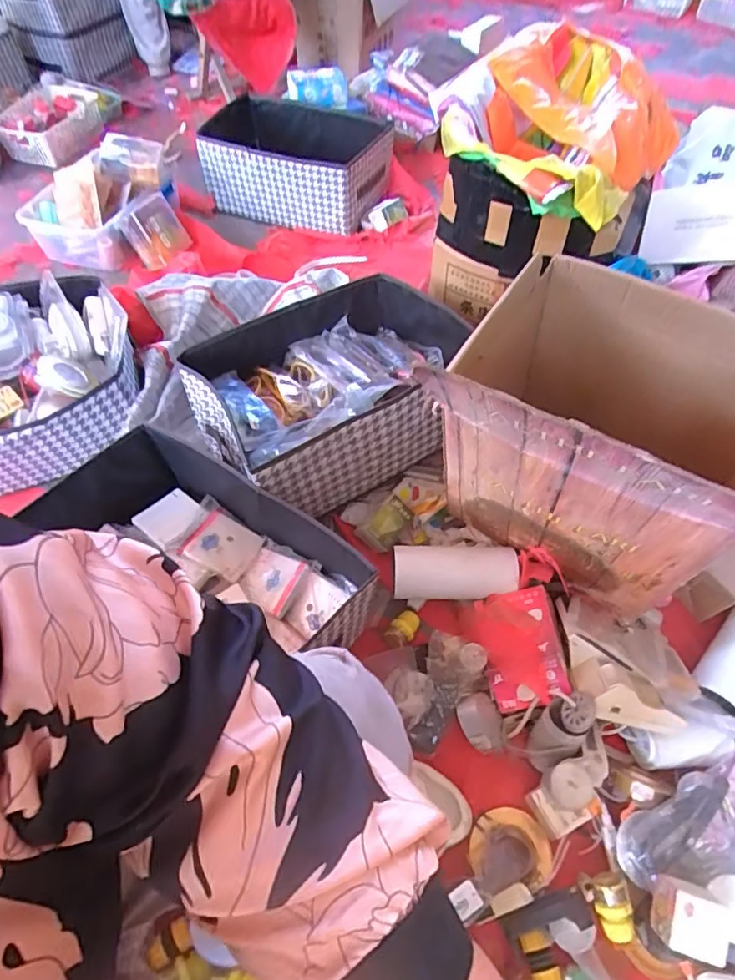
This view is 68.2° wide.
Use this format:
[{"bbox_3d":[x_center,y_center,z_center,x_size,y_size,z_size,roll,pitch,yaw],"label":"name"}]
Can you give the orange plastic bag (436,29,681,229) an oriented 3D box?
[{"bbox_3d":[0.311,-0.595,0.897,0.324,0.138,0.490,34,62,20],"label":"orange plastic bag"}]

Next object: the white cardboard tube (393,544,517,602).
[{"bbox_3d":[0.126,0.119,0.792,0.174,0.060,0.066,1,56,0],"label":"white cardboard tube"}]

